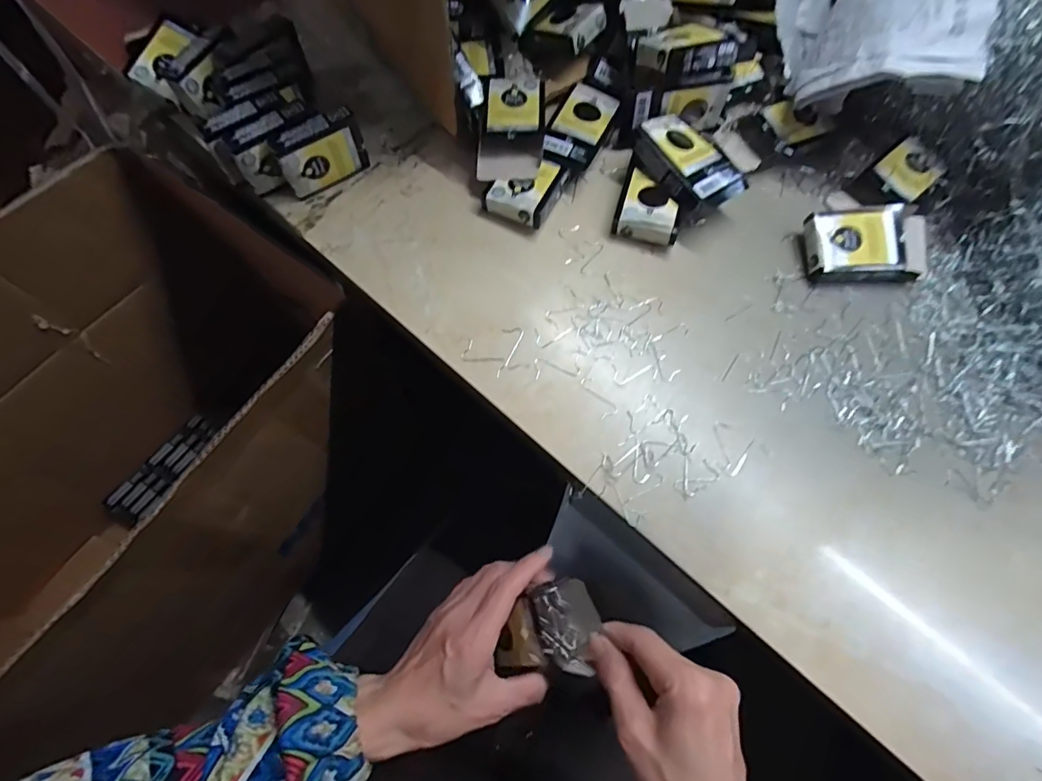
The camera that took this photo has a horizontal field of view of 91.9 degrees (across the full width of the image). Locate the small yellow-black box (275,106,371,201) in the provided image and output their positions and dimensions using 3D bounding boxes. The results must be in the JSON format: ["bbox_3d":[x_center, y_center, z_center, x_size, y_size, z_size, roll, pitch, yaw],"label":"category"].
[{"bbox_3d":[-0.168,-0.200,0.430,0.070,0.060,0.016,-32,72,-13],"label":"small yellow-black box"}]

